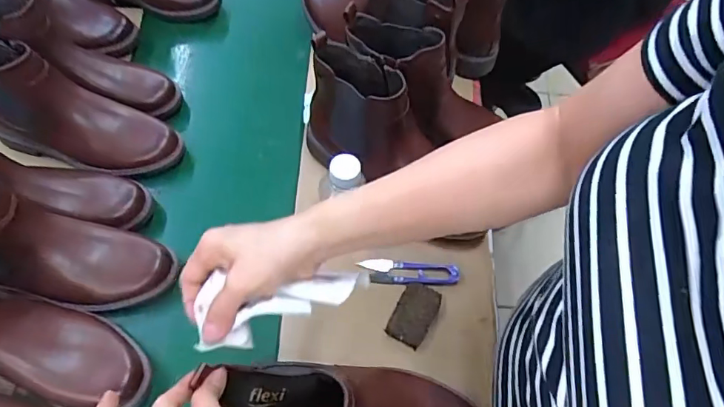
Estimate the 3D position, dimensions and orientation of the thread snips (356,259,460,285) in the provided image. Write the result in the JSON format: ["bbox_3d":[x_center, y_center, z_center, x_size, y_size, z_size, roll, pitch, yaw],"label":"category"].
[{"bbox_3d":[0.056,0.082,0.590,0.117,0.007,0.028,4,79,-5],"label":"thread snips"}]

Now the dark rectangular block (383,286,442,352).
[{"bbox_3d":[0.060,0.125,0.565,0.044,0.009,0.071,25,62,10],"label":"dark rectangular block"}]

